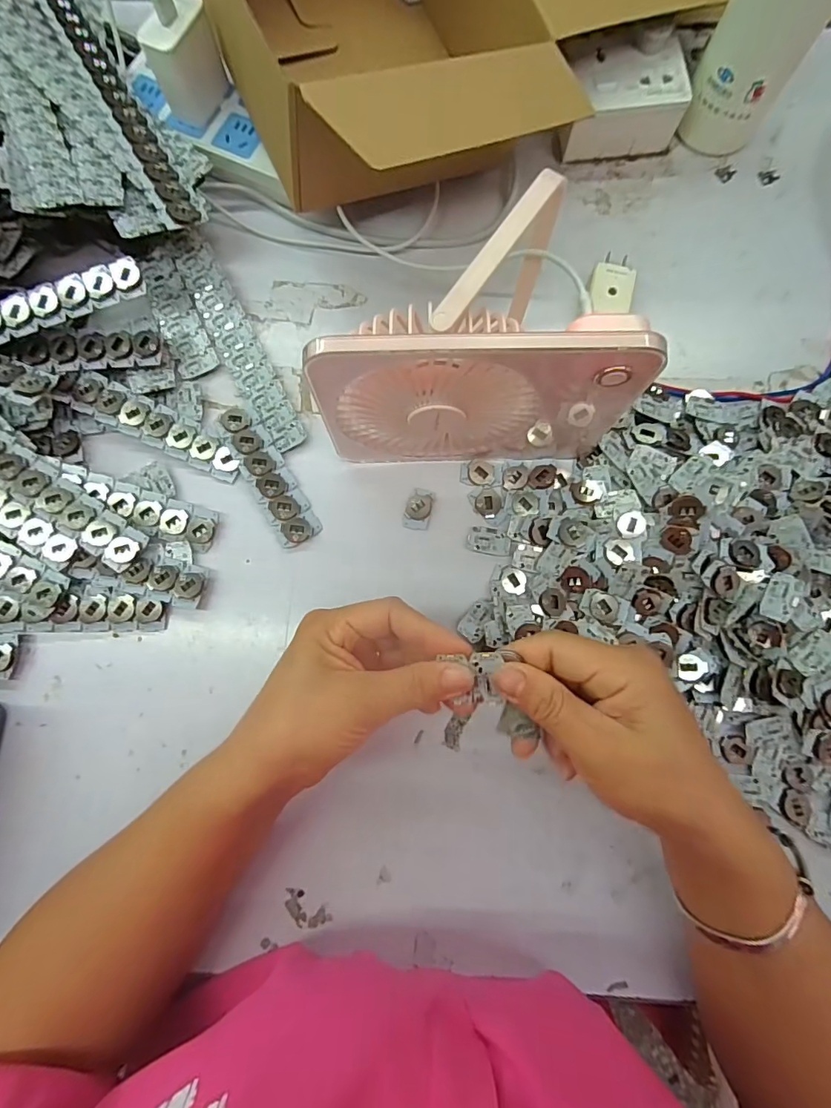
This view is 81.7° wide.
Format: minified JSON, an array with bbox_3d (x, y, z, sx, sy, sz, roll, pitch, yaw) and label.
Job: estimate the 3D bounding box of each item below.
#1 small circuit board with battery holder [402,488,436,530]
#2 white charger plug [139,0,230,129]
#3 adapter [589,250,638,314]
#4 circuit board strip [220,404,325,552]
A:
[{"bbox_3d":[0.002,-0.032,0.343,0.018,0.006,0.029,16,80,3],"label":"small circuit board with battery holder"},{"bbox_3d":[-0.163,-0.351,0.344,0.023,0.053,0.051,29,81,5],"label":"white charger plug"},{"bbox_3d":[0.146,-0.202,0.362,0.030,0.019,0.058,10,80,2],"label":"adapter"},{"bbox_3d":[-0.104,-0.056,0.340,0.030,0.014,0.104,-30,81,-5],"label":"circuit board strip"}]

